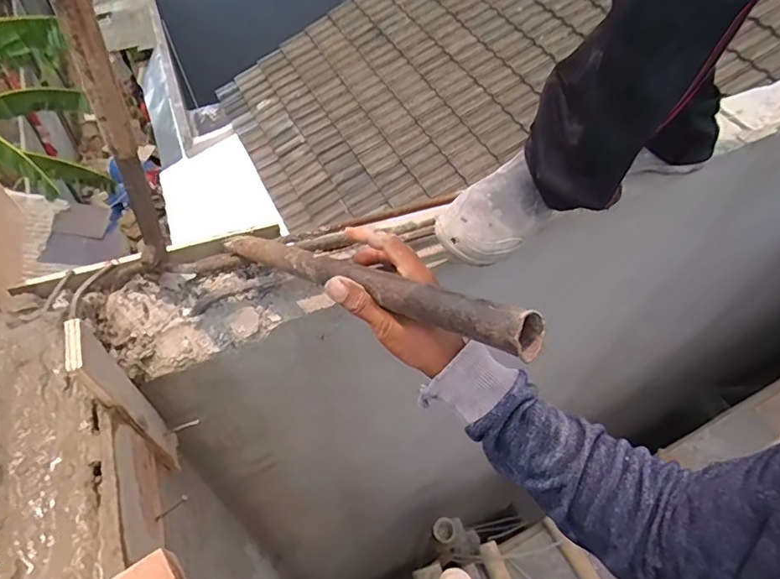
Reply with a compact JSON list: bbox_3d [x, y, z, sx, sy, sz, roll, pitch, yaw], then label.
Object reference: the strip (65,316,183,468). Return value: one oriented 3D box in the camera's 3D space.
[{"bbox_3d":[-0.293,0.140,0.592,0.013,0.308,0.063,-13,55,-12],"label":"strip"}]

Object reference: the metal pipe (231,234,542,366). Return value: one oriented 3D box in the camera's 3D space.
[{"bbox_3d":[-0.054,-0.015,0.488,0.027,0.034,0.443,-39,33,-26],"label":"metal pipe"}]

